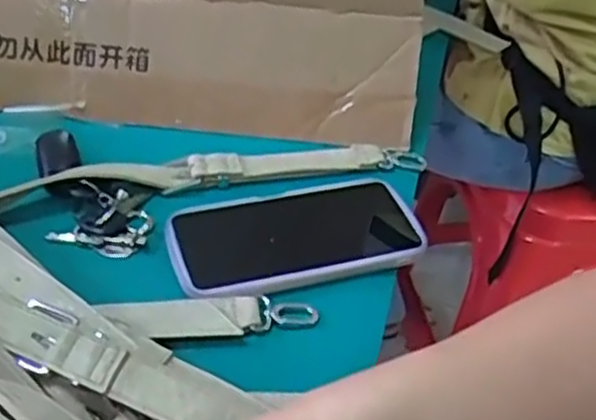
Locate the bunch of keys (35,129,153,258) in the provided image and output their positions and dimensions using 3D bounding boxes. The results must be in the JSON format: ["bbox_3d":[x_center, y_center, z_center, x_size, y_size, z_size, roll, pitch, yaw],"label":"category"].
[{"bbox_3d":[-0.161,-0.016,0.532,0.059,0.019,0.147,-28,52,-32],"label":"bunch of keys"}]

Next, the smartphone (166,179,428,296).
[{"bbox_3d":[0.000,0.016,0.512,0.170,0.010,0.084,-10,44,-16],"label":"smartphone"}]

